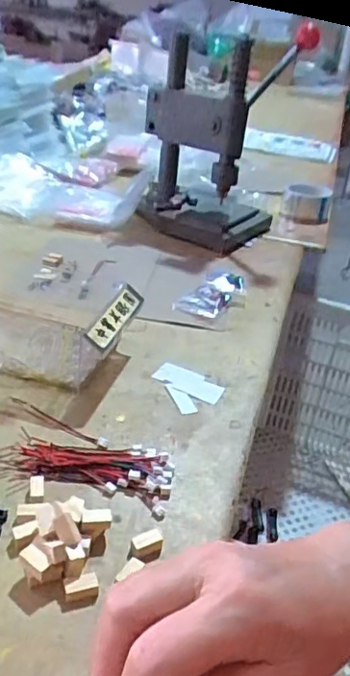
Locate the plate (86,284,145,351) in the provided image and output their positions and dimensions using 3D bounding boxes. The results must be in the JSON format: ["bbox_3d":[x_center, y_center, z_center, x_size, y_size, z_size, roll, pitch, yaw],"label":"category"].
[{"bbox_3d":[-0.060,-0.019,0.547,0.027,0.013,0.114,38,33,-5],"label":"plate"}]

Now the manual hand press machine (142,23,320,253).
[{"bbox_3d":[0.060,-0.338,0.900,0.212,0.302,0.224,22,34,22],"label":"manual hand press machine"}]

